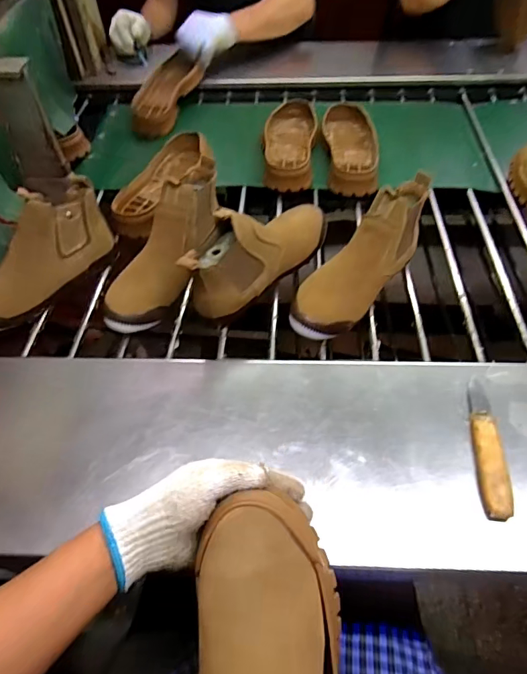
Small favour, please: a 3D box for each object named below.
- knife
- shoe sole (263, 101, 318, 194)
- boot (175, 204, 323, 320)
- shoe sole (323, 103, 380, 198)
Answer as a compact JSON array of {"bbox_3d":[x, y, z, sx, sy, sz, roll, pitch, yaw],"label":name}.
[{"bbox_3d":[0.249,0.117,0.487,0.028,0.017,0.162,6,54,7],"label":"knife"},{"bbox_3d":[0.055,-0.405,0.923,0.105,0.047,0.309,5,54,6],"label":"shoe sole"},{"bbox_3d":[-0.007,-0.143,0.643,0.088,0.130,0.274,35,62,24],"label":"boot"},{"bbox_3d":[0.180,-0.393,0.914,0.107,0.042,0.298,0,54,3],"label":"shoe sole"}]

